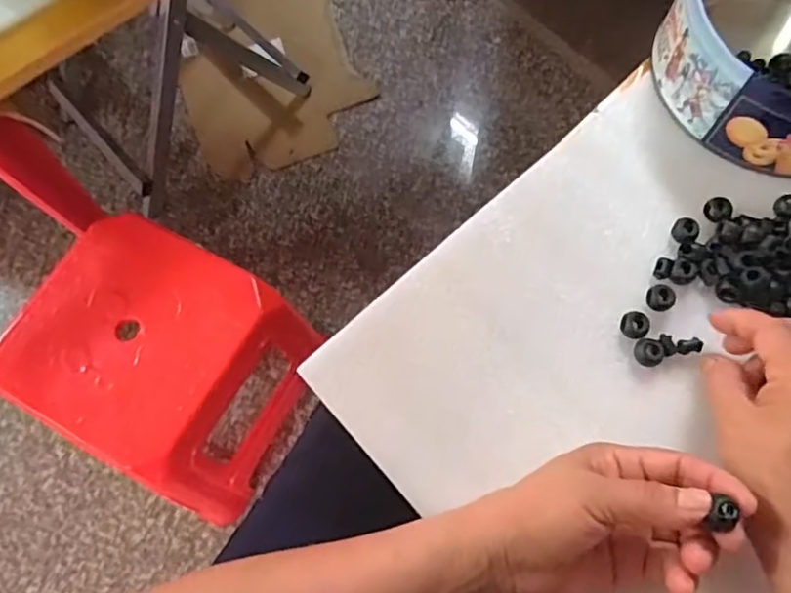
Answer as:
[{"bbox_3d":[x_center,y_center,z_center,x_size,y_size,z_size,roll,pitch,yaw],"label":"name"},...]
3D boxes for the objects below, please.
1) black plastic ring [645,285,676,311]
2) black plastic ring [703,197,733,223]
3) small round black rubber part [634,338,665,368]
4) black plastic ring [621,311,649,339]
[{"bbox_3d":[0.174,0.001,0.391,0.018,0.009,0.017,0,69,1],"label":"black plastic ring"},{"bbox_3d":[0.225,-0.061,0.414,0.021,0.007,0.017,-38,73,-12],"label":"black plastic ring"},{"bbox_3d":[0.161,0.035,0.378,0.016,0.006,0.018,14,70,6],"label":"small round black rubber part"},{"bbox_3d":[0.155,0.019,0.385,0.017,0.010,0.017,0,69,1],"label":"black plastic ring"}]

